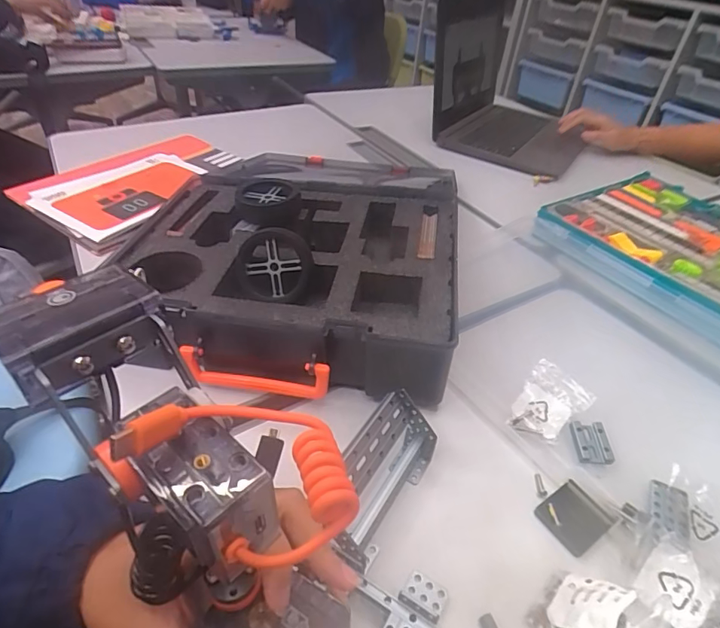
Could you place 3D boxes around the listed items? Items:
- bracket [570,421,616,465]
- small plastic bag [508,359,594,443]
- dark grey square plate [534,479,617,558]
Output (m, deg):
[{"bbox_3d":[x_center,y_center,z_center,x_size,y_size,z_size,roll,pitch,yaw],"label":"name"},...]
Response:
[{"bbox_3d":[0.178,0.099,0.355,0.024,0.010,0.033,0,41,1],"label":"bracket"},{"bbox_3d":[0.153,0.075,0.374,0.048,0.022,0.069,30,49,30],"label":"small plastic bag"},{"bbox_3d":[0.148,0.139,0.317,0.041,0.004,0.038,-24,46,-25],"label":"dark grey square plate"}]

